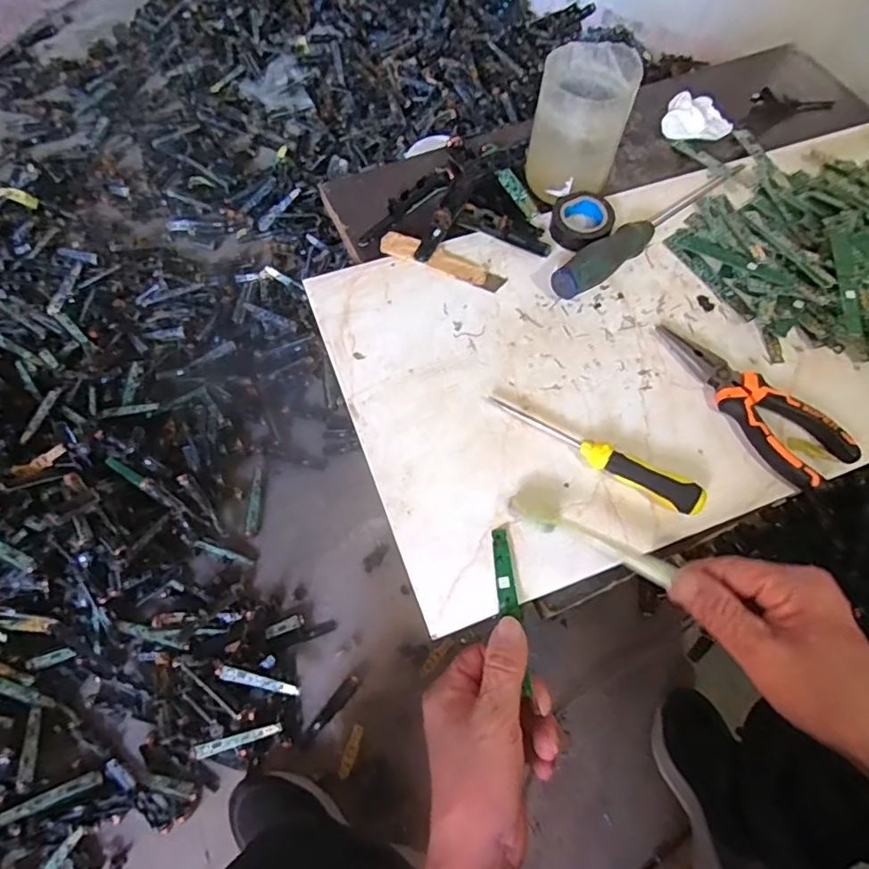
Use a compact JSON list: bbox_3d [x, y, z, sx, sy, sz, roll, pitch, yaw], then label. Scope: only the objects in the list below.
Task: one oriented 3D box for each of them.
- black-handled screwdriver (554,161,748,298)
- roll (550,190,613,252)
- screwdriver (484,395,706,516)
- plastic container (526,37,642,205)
[{"bbox_3d":[0.196,-0.187,0.495,0.248,0.035,0.028,-37,70,-18],"label":"black-handled screwdriver"},{"bbox_3d":[0.128,-0.187,0.496,0.052,0.019,0.057,35,67,14],"label":"roll"},{"bbox_3d":[0.108,0.013,0.398,0.158,0.021,0.021,27,65,11],"label":"screwdriver"},{"bbox_3d":[0.123,-0.263,0.492,0.076,0.098,0.080,15,65,4],"label":"plastic container"}]

